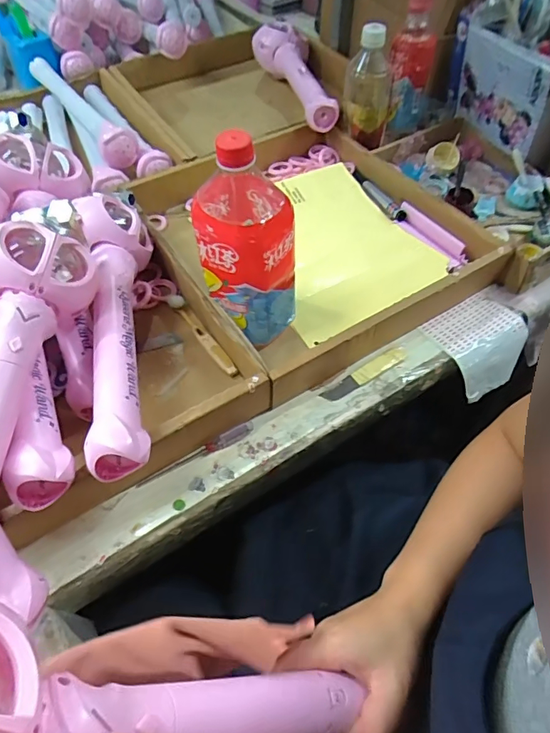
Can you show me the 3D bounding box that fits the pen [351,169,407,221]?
[{"bbox_3d":[0.148,-0.252,0.676,0.017,0.014,0.131,-20,58,-14],"label":"pen"}]

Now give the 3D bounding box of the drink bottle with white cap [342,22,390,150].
[{"bbox_3d":[0.137,-0.405,0.683,0.067,0.155,0.069,-5,32,-4],"label":"drink bottle with white cap"}]

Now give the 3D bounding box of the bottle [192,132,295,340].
[{"bbox_3d":[-0.030,-0.122,0.466,0.092,0.216,0.104,-9,56,-7],"label":"bottle"}]

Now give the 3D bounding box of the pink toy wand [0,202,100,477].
[{"bbox_3d":[-0.202,0.010,0.356,0.086,0.074,0.352,-4,55,-3],"label":"pink toy wand"}]

